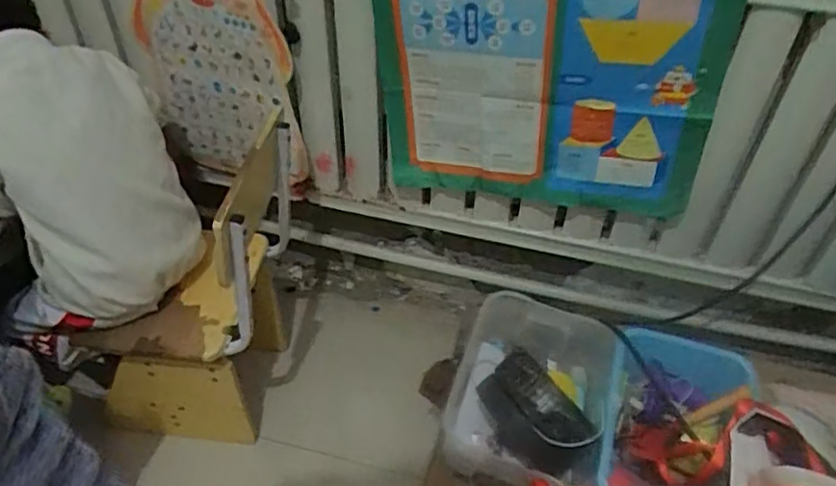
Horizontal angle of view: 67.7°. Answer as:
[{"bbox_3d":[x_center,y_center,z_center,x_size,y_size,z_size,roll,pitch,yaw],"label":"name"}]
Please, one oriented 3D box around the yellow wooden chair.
[{"bbox_3d":[-0.411,0.109,1.301,0.336,0.669,0.337,6,44,6],"label":"yellow wooden chair"}]

